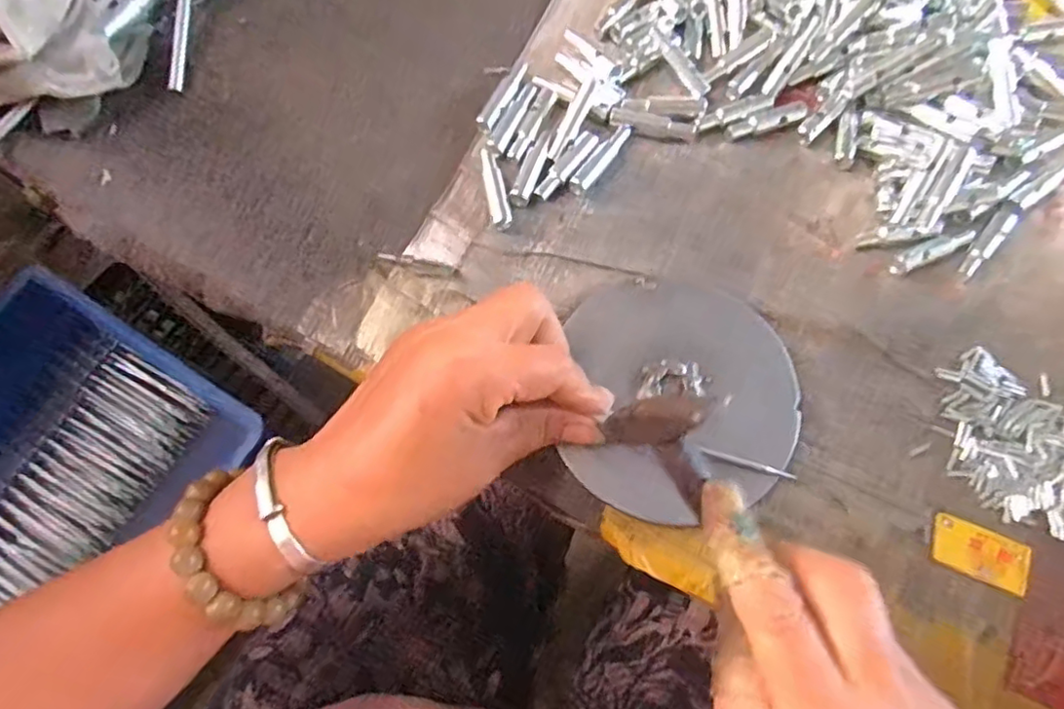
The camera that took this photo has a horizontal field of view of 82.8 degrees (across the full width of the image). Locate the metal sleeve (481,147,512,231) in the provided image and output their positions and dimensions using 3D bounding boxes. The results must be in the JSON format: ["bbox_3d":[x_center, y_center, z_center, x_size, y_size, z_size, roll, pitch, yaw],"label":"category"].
[{"bbox_3d":[-0.021,-0.095,0.345,0.011,0.006,0.051,-10,72,-4],"label":"metal sleeve"}]

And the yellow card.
[{"bbox_3d":[0.216,0.095,0.289,0.044,0.004,0.025,24,73,7],"label":"yellow card"}]

